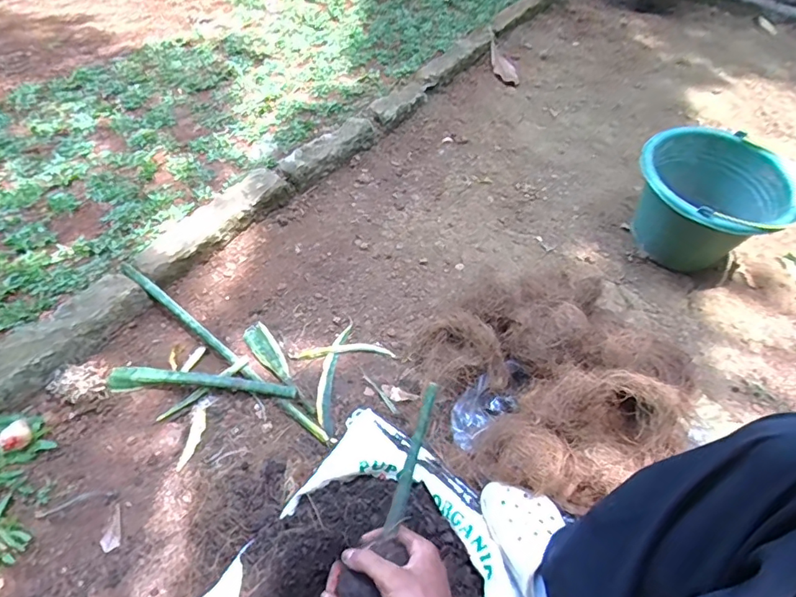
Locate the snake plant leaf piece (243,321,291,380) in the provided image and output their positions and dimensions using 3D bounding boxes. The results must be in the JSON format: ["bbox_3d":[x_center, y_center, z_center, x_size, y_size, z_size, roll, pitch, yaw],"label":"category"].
[{"bbox_3d":[-0.231,0.093,0.852,0.043,0.008,0.133,-29,57,-24],"label":"snake plant leaf piece"}]

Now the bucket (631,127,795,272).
[{"bbox_3d":[0.670,-0.204,1.043,0.314,0.215,0.304,23,53,16],"label":"bucket"}]

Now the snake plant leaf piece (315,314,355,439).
[{"bbox_3d":[-0.115,0.125,0.834,0.040,0.012,0.230,5,50,2],"label":"snake plant leaf piece"}]

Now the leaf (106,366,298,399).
[{"bbox_3d":[-0.322,0.141,0.795,0.309,0.032,0.034,3,50,0],"label":"leaf"}]

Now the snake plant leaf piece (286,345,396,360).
[{"bbox_3d":[-0.100,0.095,0.860,0.183,0.008,0.026,0,50,-3],"label":"snake plant leaf piece"}]

